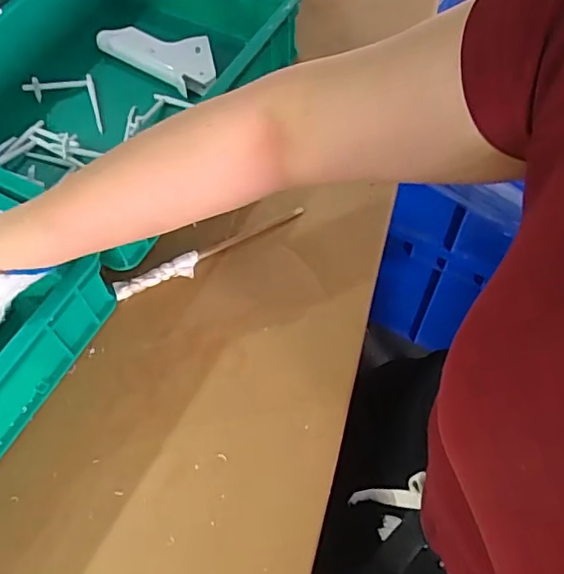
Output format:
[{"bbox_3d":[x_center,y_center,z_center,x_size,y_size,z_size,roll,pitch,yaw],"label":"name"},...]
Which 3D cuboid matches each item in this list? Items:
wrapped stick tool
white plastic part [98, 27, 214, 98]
[{"bbox_3d":[-0.062,-0.031,0.535,0.185,0.011,0.021,-24,62,-11],"label":"wrapped stick tool"},{"bbox_3d":[-0.131,-0.262,0.652,0.143,0.022,0.060,30,65,18],"label":"white plastic part"}]

